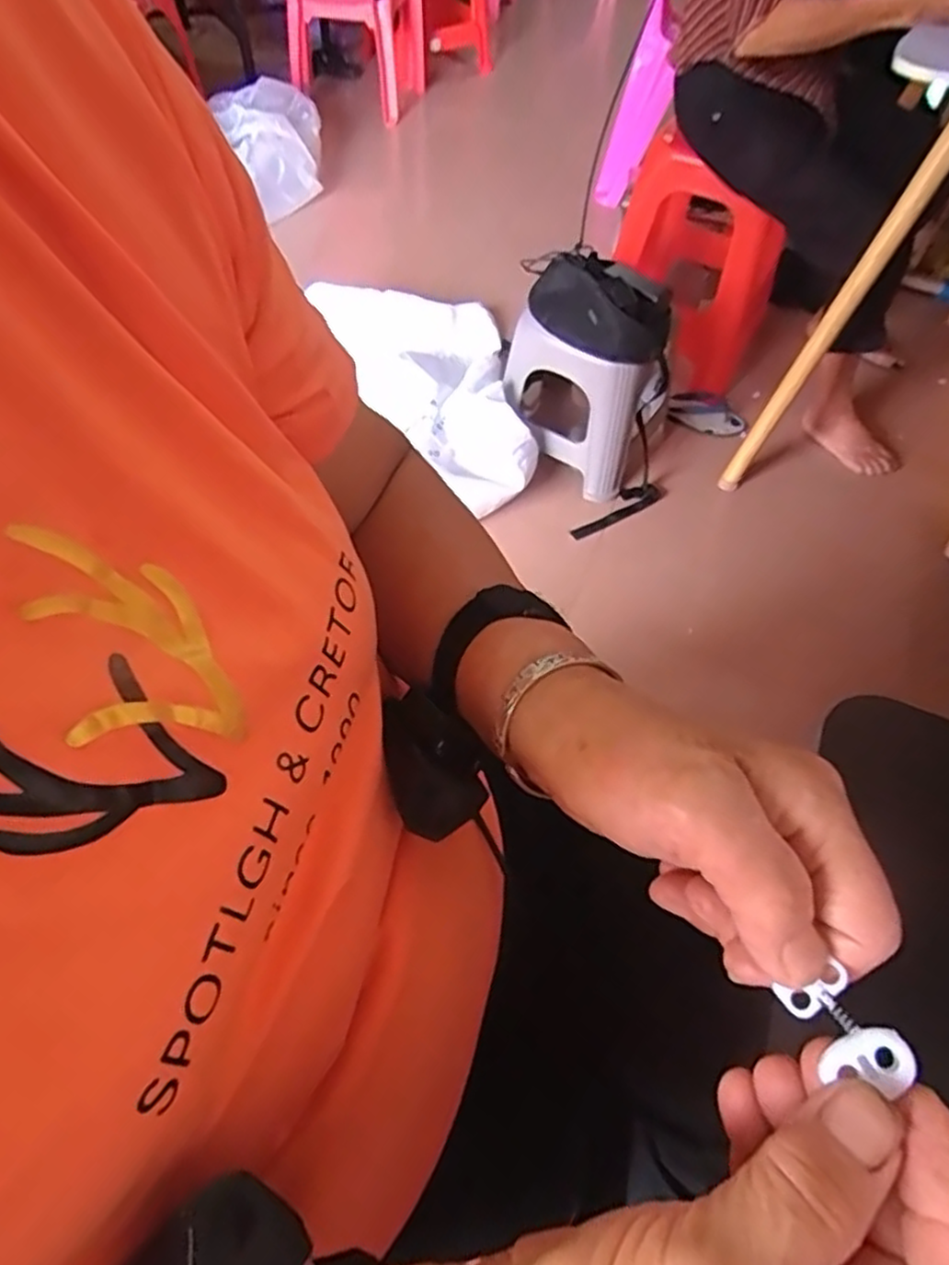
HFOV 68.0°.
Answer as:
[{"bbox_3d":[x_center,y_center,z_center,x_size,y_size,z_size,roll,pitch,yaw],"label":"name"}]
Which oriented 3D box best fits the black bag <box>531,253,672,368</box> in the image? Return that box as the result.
[{"bbox_3d":[0.228,-0.584,1.246,0.248,0.086,0.175,22,58,12],"label":"black bag"}]

